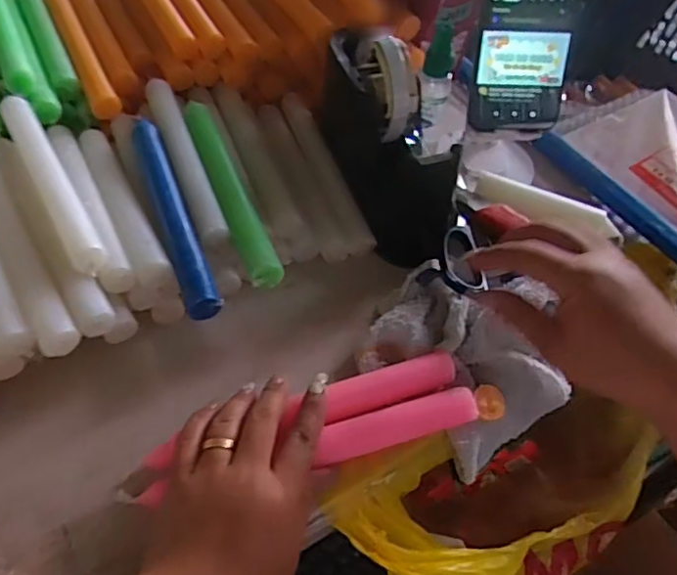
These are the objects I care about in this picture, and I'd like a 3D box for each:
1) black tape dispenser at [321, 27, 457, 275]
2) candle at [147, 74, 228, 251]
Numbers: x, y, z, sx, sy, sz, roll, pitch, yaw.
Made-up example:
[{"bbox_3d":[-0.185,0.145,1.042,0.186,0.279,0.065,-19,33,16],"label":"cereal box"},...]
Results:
[{"bbox_3d":[0.041,-0.126,0.459,0.069,0.113,0.190,-14,55,-15],"label":"black tape dispenser"},{"bbox_3d":[-0.121,-0.104,0.460,0.022,0.014,0.189,-17,56,-16],"label":"candle"}]

